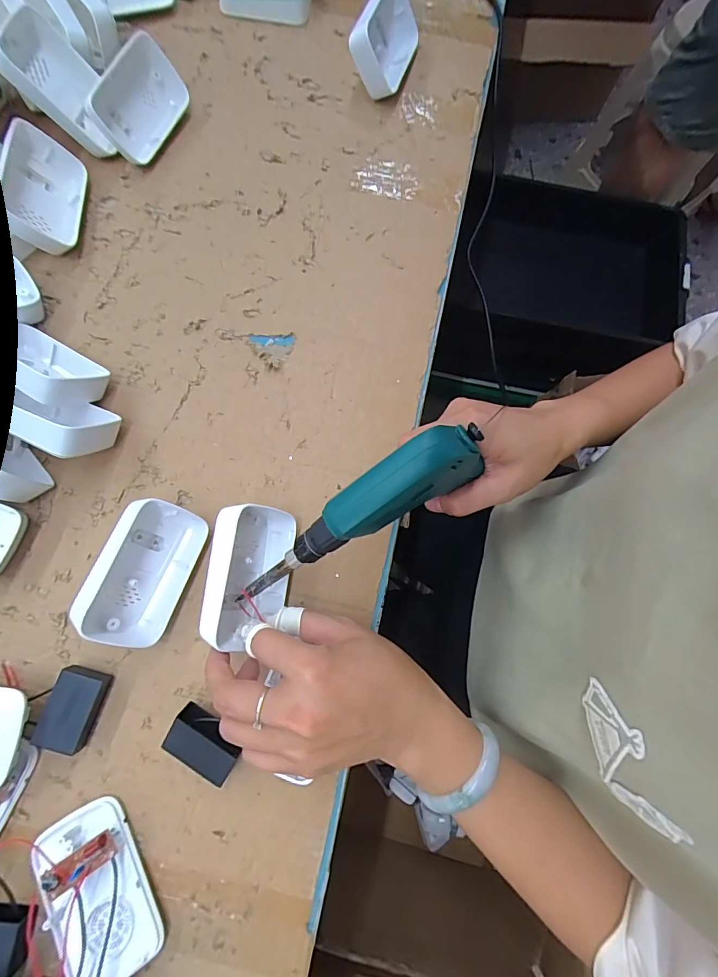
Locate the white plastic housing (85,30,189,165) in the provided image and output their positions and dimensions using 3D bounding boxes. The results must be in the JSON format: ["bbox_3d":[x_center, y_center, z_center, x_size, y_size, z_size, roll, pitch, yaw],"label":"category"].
[{"bbox_3d":[-0.201,-0.353,0.392,0.019,0.056,0.092,31,87,42],"label":"white plastic housing"}]

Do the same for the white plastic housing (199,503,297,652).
[{"bbox_3d":[-0.077,0.060,0.303,0.050,0.049,0.096,7,77,0],"label":"white plastic housing"}]

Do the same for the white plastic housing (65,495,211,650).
[{"bbox_3d":[-0.153,0.057,0.304,0.052,0.045,0.099,21,77,3],"label":"white plastic housing"}]

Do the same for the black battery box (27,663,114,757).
[{"bbox_3d":[-0.194,0.150,0.293,0.032,0.021,0.048,20,77,3],"label":"black battery box"}]

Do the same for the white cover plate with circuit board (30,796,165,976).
[{"bbox_3d":[-0.164,0.254,0.268,0.056,0.019,0.094,-27,79,-8],"label":"white cover plate with circuit board"}]

